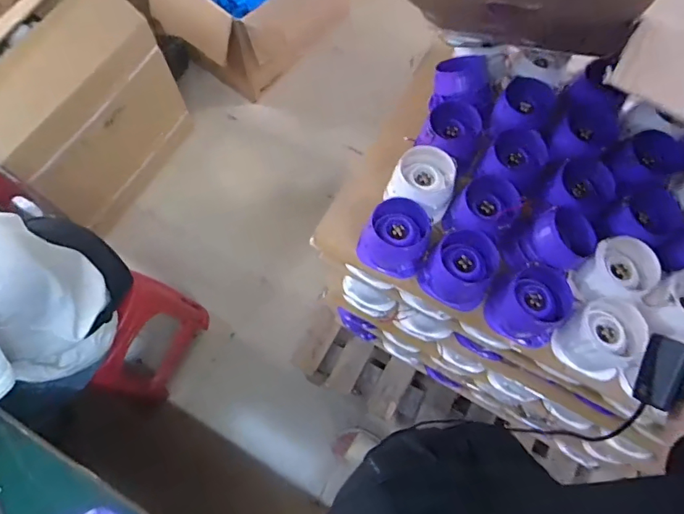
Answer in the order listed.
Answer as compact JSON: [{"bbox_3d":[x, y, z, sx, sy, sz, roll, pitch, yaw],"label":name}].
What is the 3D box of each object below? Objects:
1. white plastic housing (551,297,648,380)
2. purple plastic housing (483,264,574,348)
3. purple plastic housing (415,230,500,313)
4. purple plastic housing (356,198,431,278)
[{"bbox_3d":[0.496,0.156,0.880,0.133,0.100,0.126,1,71,-2],"label":"white plastic housing"},{"bbox_3d":[0.364,0.090,0.897,0.141,0.078,0.141,1,71,-2],"label":"purple plastic housing"},{"bbox_3d":[0.236,0.021,0.909,0.130,0.085,0.140,1,71,-2],"label":"purple plastic housing"},{"bbox_3d":[0.108,-0.040,0.927,0.128,0.081,0.130,1,71,-2],"label":"purple plastic housing"}]

